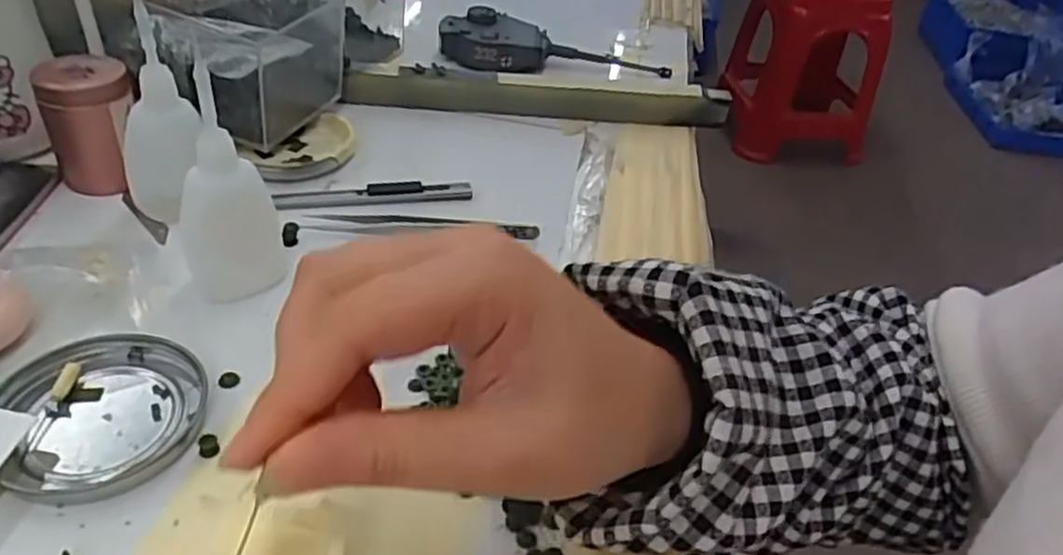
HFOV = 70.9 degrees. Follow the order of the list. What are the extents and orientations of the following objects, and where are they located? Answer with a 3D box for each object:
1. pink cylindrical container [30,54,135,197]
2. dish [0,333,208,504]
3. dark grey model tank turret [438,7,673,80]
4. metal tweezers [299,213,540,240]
[{"bbox_3d":[-0.239,-0.083,0.407,0.037,0.063,0.043,35,46,30],"label":"pink cylindrical container"},{"bbox_3d":[-0.169,0.051,0.298,0.070,0.008,0.078,-17,45,-28],"label":"dish"},{"bbox_3d":[0.021,-0.189,0.604,0.186,0.032,0.052,0,38,-9],"label":"dark grey model tank turret"},{"bbox_3d":[-0.061,-0.031,0.416,0.129,0.008,0.016,4,39,-5],"label":"metal tweezers"}]

